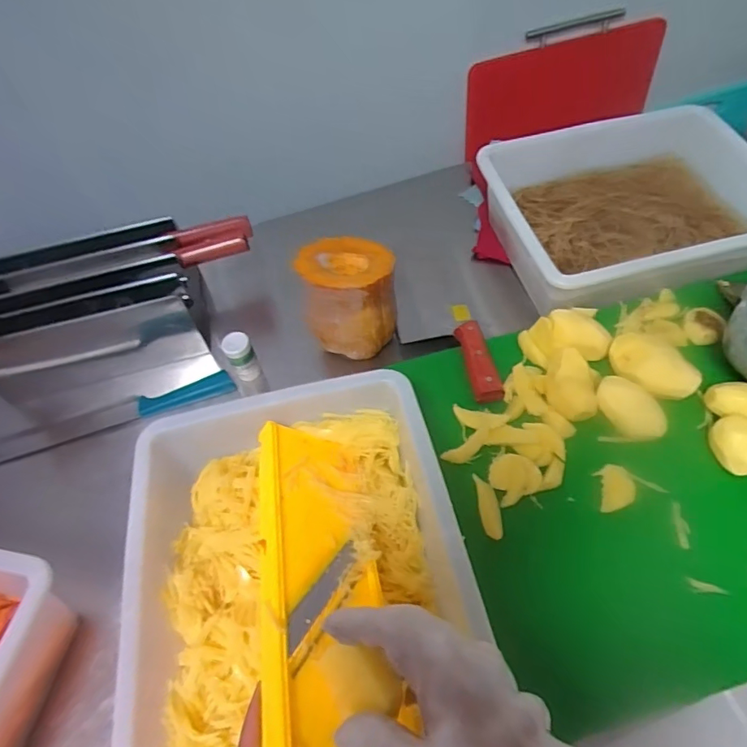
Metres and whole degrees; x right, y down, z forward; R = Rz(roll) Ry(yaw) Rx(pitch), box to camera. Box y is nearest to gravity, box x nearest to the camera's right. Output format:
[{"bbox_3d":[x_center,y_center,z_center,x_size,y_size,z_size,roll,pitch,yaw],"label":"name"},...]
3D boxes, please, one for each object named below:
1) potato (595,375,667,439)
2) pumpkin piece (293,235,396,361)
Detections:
[{"bbox_3d":[0.280,0.040,0.546,0.045,0.041,0.078,-33,59,-17],"label":"potato"},{"bbox_3d":[-0.029,-0.089,0.618,0.112,0.118,0.084,-4,55,2],"label":"pumpkin piece"}]

